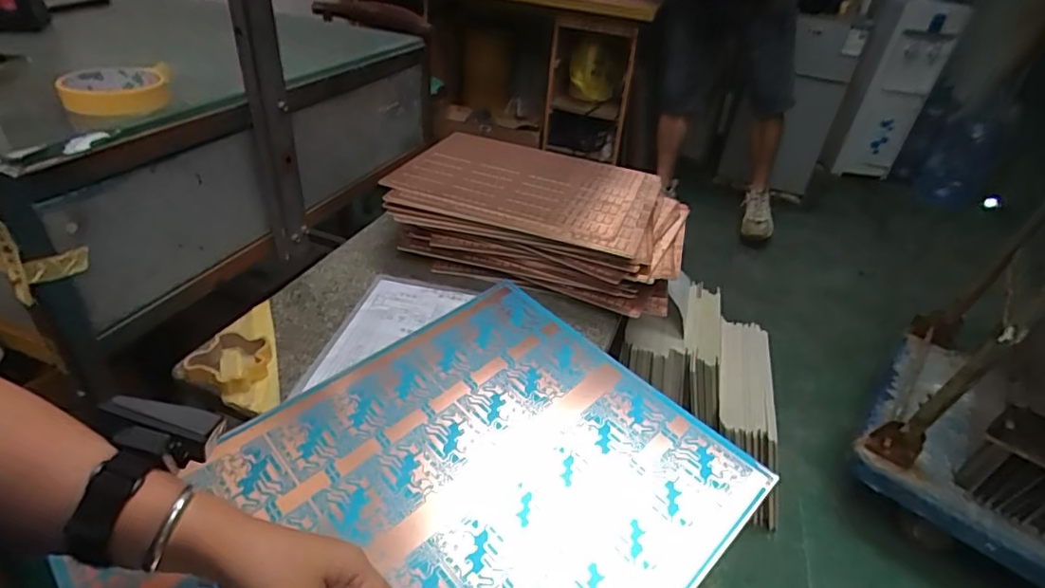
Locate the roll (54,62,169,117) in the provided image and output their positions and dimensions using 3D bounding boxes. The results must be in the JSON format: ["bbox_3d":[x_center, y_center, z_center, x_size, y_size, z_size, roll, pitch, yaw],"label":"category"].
[{"bbox_3d":[-0.386,-0.195,0.524,0.082,0.025,0.082,-8,38,-18],"label":"roll"}]

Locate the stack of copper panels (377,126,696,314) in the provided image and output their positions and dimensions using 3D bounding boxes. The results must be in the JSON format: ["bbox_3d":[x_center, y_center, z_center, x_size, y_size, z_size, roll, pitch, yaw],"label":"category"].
[{"bbox_3d":[0.028,-0.116,0.806,0.407,0.096,0.274,17,37,15],"label":"stack of copper panels"}]

